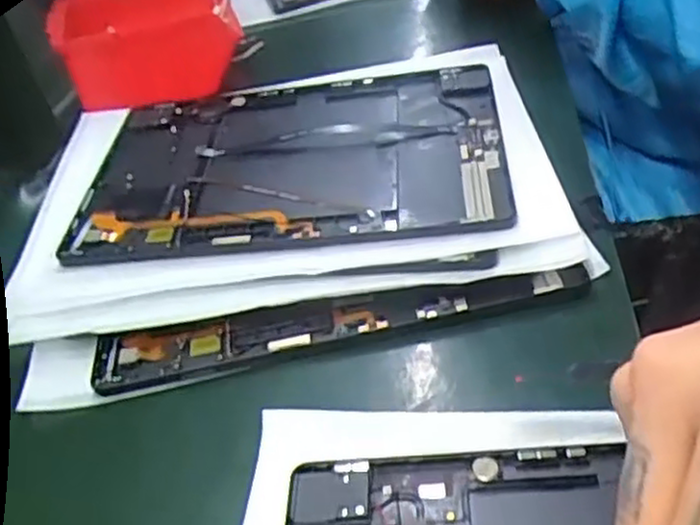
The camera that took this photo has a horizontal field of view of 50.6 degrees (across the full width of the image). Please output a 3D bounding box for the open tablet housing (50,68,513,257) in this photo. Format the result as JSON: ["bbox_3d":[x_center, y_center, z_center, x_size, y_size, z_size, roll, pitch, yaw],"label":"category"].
[{"bbox_3d":[-0.032,-0.064,0.429,0.236,0.013,0.159,-7,40,7],"label":"open tablet housing"}]

